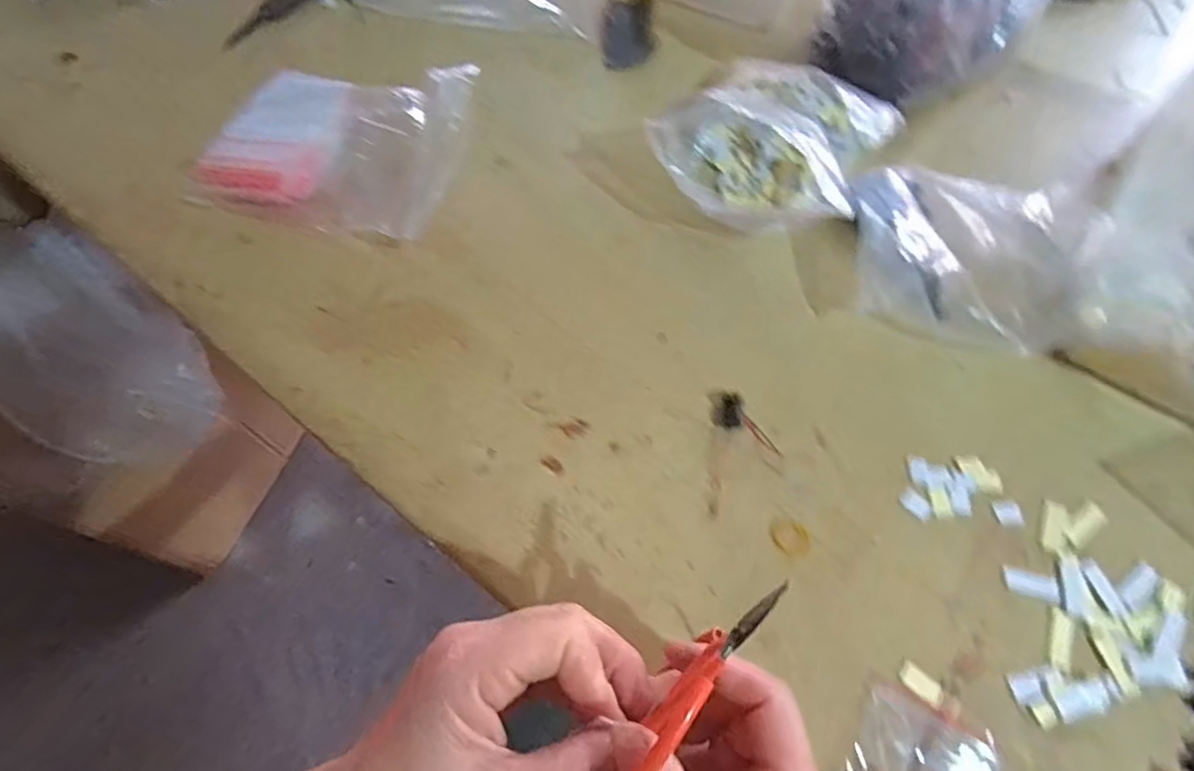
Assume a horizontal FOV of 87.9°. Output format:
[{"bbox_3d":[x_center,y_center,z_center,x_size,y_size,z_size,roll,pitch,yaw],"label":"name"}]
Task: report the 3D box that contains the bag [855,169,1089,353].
[{"bbox_3d":[0.234,-0.090,0.405,0.133,0.047,0.133,12,64,6],"label":"bag"}]

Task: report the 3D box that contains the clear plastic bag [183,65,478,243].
[{"bbox_3d":[-0.183,-0.177,0.443,0.189,0.054,0.142,15,65,7],"label":"clear plastic bag"}]

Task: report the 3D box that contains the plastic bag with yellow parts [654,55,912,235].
[{"bbox_3d":[0.128,-0.175,0.444,0.144,0.054,0.159,25,66,12],"label":"plastic bag with yellow parts"}]

